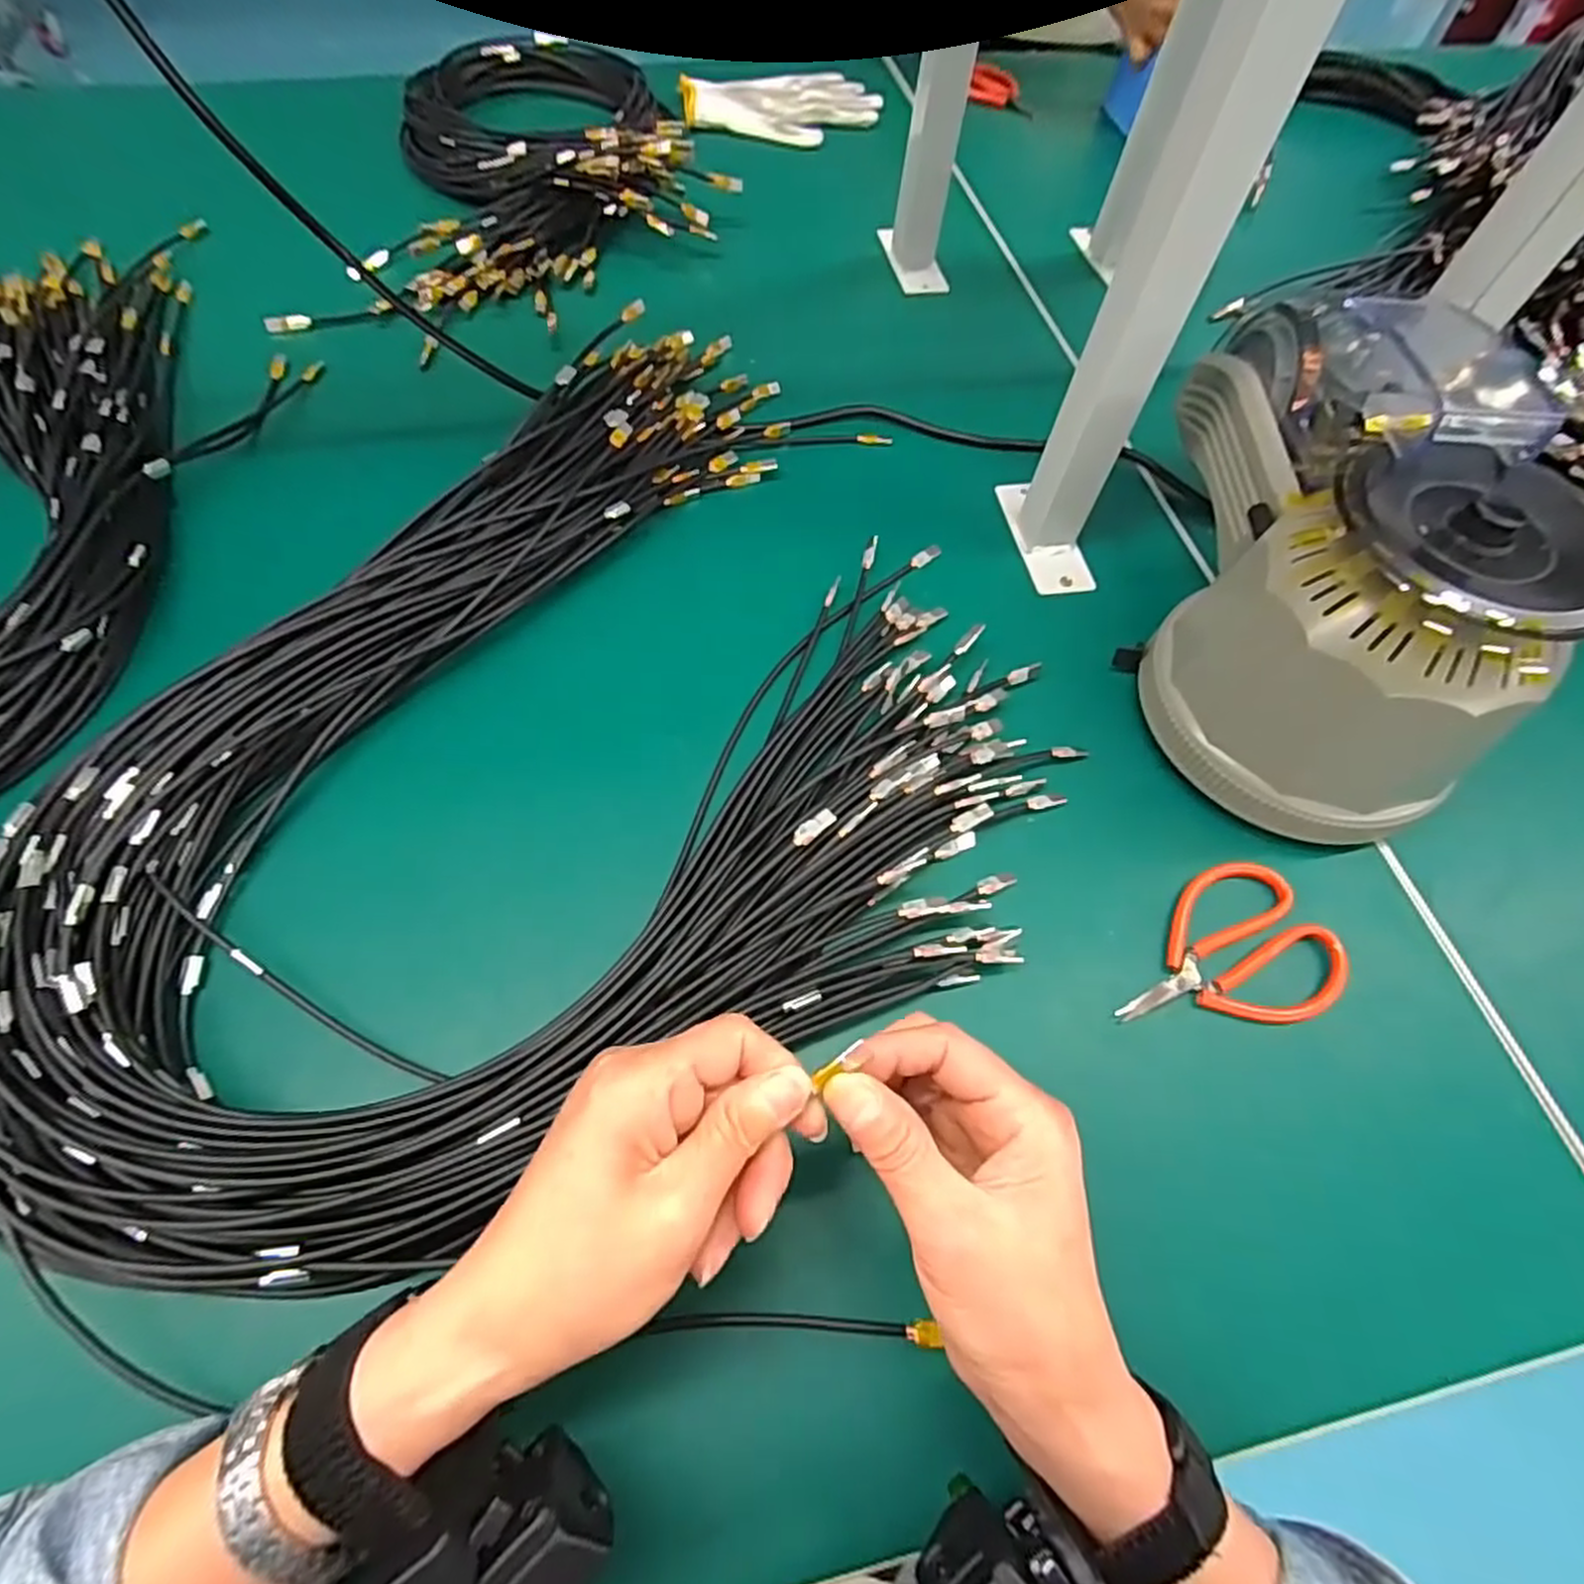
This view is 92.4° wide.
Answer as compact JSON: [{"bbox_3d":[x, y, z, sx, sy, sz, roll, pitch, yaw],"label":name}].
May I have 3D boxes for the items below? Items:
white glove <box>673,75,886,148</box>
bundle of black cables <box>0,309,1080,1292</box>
[{"bbox_3d":[-0.007,-0.694,0.764,0.197,0.018,0.136,-15,64,-11],"label":"white glove"},{"bbox_3d":[-0.131,-0.071,0.406,0.491,0.043,0.512,1,62,-3],"label":"bundle of black cables"}]

